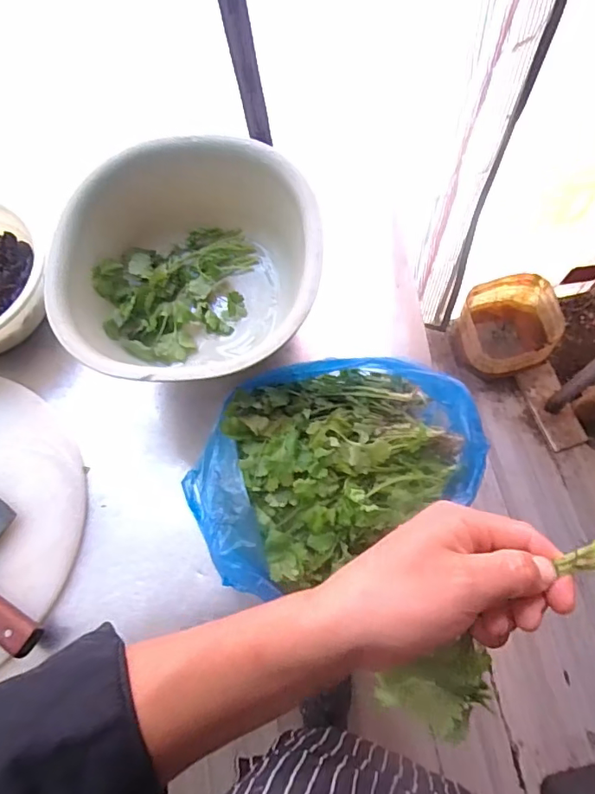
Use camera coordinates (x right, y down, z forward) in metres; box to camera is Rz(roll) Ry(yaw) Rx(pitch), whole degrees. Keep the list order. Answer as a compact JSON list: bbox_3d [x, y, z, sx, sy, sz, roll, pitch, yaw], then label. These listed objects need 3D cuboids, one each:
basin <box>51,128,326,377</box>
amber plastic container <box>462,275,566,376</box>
[{"bbox_3d":[-0.105,-0.104,0.560,0.249,0.191,0.236,8,68,6],"label":"basin"},{"bbox_3d":[0.625,-0.203,1.515,0.258,0.162,0.271,-1,68,2],"label":"amber plastic container"}]

